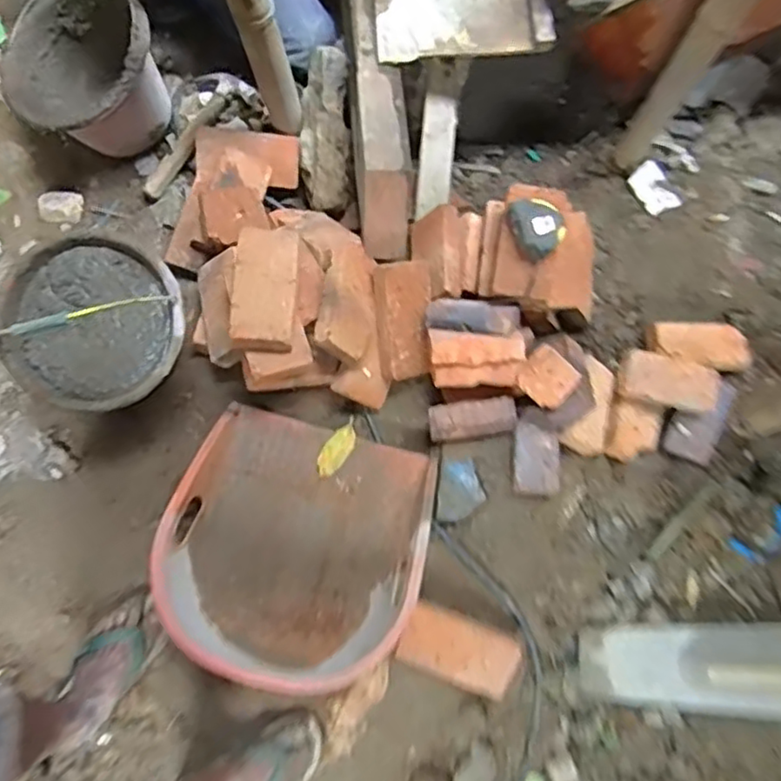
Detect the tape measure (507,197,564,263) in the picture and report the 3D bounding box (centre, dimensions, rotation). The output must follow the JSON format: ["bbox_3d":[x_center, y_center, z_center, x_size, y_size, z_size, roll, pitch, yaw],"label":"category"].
[{"bbox_3d":[0.243,-0.268,1.065,0.077,0.040,0.103,-17,79,-2],"label":"tape measure"}]

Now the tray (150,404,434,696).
[{"bbox_3d":[-0.171,0.253,1.092,0.394,0.157,0.406,15,80,4],"label":"tray"}]

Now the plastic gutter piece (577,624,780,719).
[{"bbox_3d":[0.612,0.488,1.132,0.549,0.068,0.154,3,78,0],"label":"plastic gutter piece"}]

